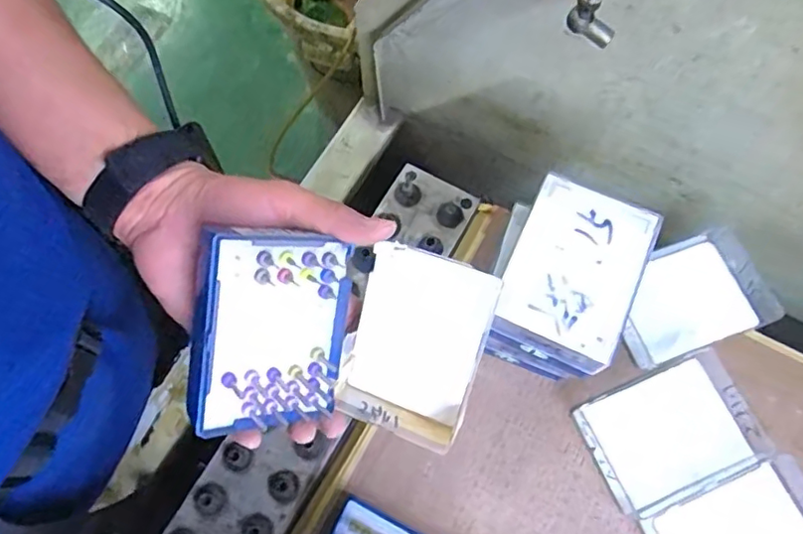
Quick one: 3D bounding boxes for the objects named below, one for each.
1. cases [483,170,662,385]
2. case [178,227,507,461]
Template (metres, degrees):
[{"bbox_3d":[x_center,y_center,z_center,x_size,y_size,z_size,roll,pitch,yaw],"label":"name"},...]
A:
[{"bbox_3d":[0.106,0.016,0.398,0.084,0.107,0.103,24,72,11],"label":"cases"},{"bbox_3d":[-0.032,0.046,0.319,0.076,0.156,0.116,28,111,48],"label":"case"}]

